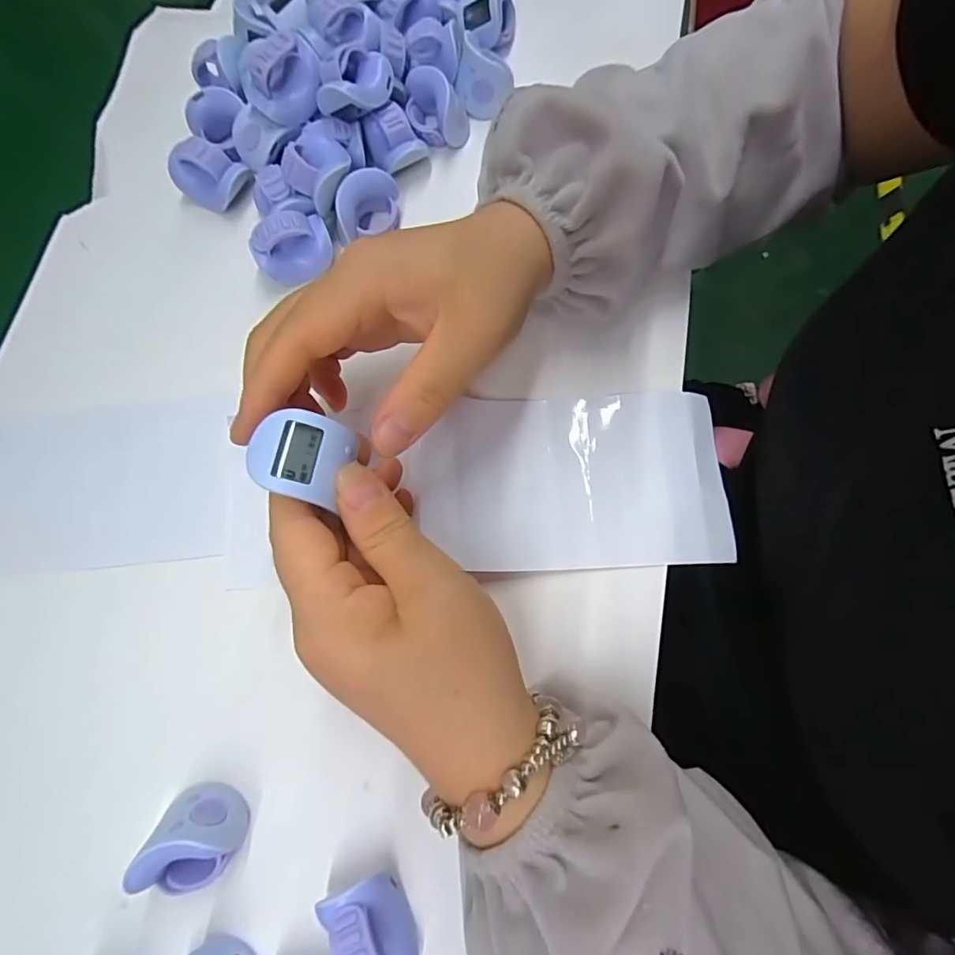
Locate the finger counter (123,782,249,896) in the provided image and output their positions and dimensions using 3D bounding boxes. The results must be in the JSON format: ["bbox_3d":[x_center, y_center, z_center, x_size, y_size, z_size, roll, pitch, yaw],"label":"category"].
[{"bbox_3d":[-0.114,0.145,0.205,0.032,0.029,0.038,40,81,13],"label":"finger counter"}]

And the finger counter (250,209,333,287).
[{"bbox_3d":[-0.100,-0.125,0.278,0.040,0.025,0.028,-33,75,-5],"label":"finger counter"}]

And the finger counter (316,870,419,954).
[{"bbox_3d":[-0.039,0.171,0.193,0.024,0.026,0.038,-29,75,-4],"label":"finger counter"}]

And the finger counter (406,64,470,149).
[{"bbox_3d":[-0.023,-0.214,0.304,0.034,0.034,0.032,-5,74,2],"label":"finger counter"}]

